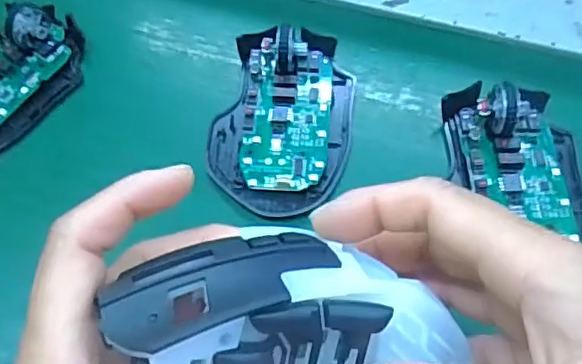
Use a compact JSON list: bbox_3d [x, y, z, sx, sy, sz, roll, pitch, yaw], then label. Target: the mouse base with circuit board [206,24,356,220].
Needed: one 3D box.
[{"bbox_3d":[-0.005,-0.037,0.320,0.073,0.022,0.113,6,59,5],"label":"mouse base with circuit board"}]

